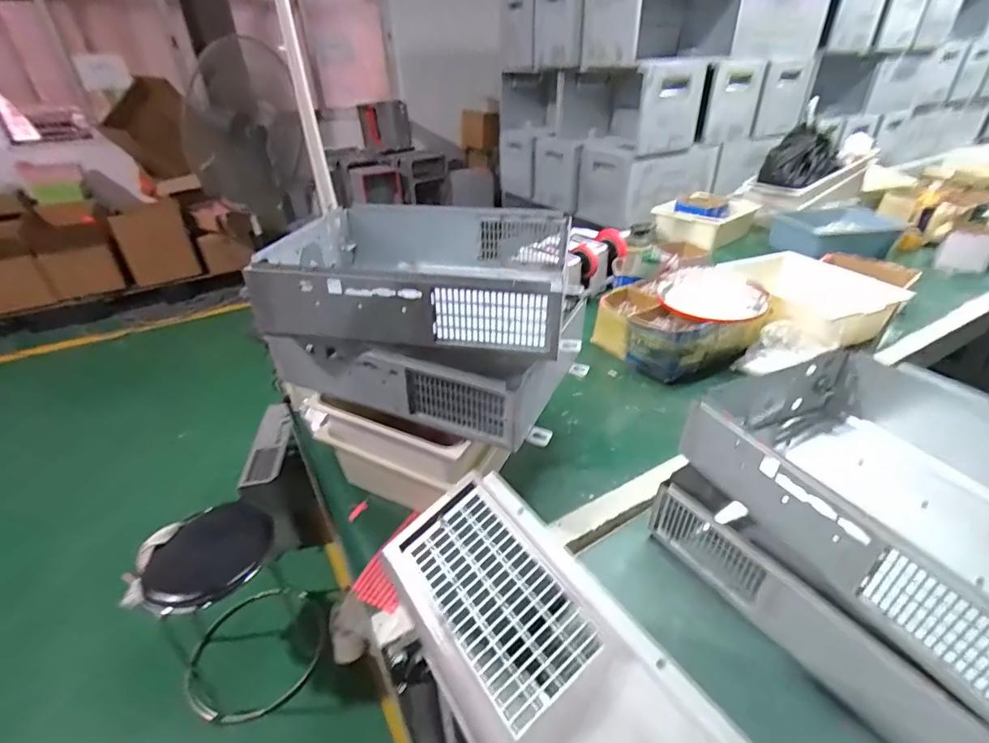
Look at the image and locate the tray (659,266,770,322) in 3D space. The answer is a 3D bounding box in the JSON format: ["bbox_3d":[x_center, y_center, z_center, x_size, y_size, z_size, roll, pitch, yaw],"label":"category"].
[{"bbox_3d":[0.528,-0.186,1.158,0.233,0.037,0.244,-2,33,1],"label":"tray"}]

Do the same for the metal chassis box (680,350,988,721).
[{"bbox_3d":[0.501,0.139,0.568,0.340,0.121,0.421,-16,36,-20],"label":"metal chassis box"}]

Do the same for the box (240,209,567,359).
[{"bbox_3d":[-0.100,-0.159,0.756,0.418,0.116,0.334,4,34,9],"label":"box"}]

